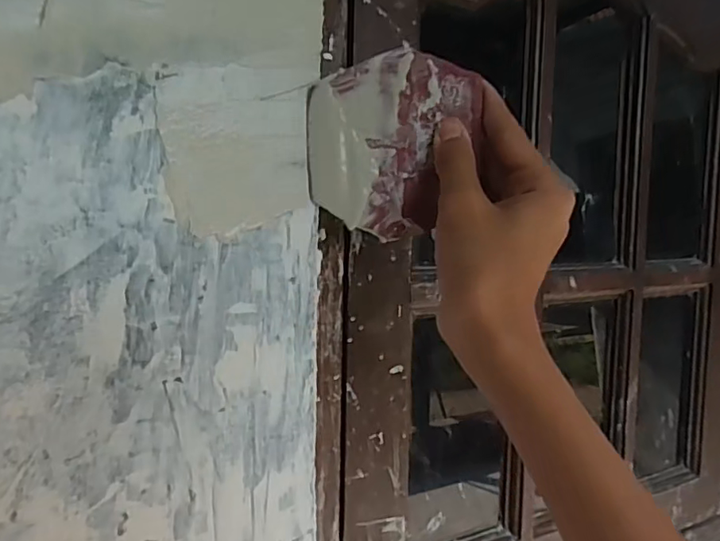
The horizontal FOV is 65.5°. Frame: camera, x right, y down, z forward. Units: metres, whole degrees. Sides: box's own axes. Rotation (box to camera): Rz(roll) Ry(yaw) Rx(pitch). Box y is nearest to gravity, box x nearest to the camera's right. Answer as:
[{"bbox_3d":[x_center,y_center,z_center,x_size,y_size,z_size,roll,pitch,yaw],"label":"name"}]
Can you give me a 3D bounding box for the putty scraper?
[{"bbox_3d":[0.021,-0.070,0.310,0.093,0.095,0.004,1,5,3],"label":"putty scraper"}]

